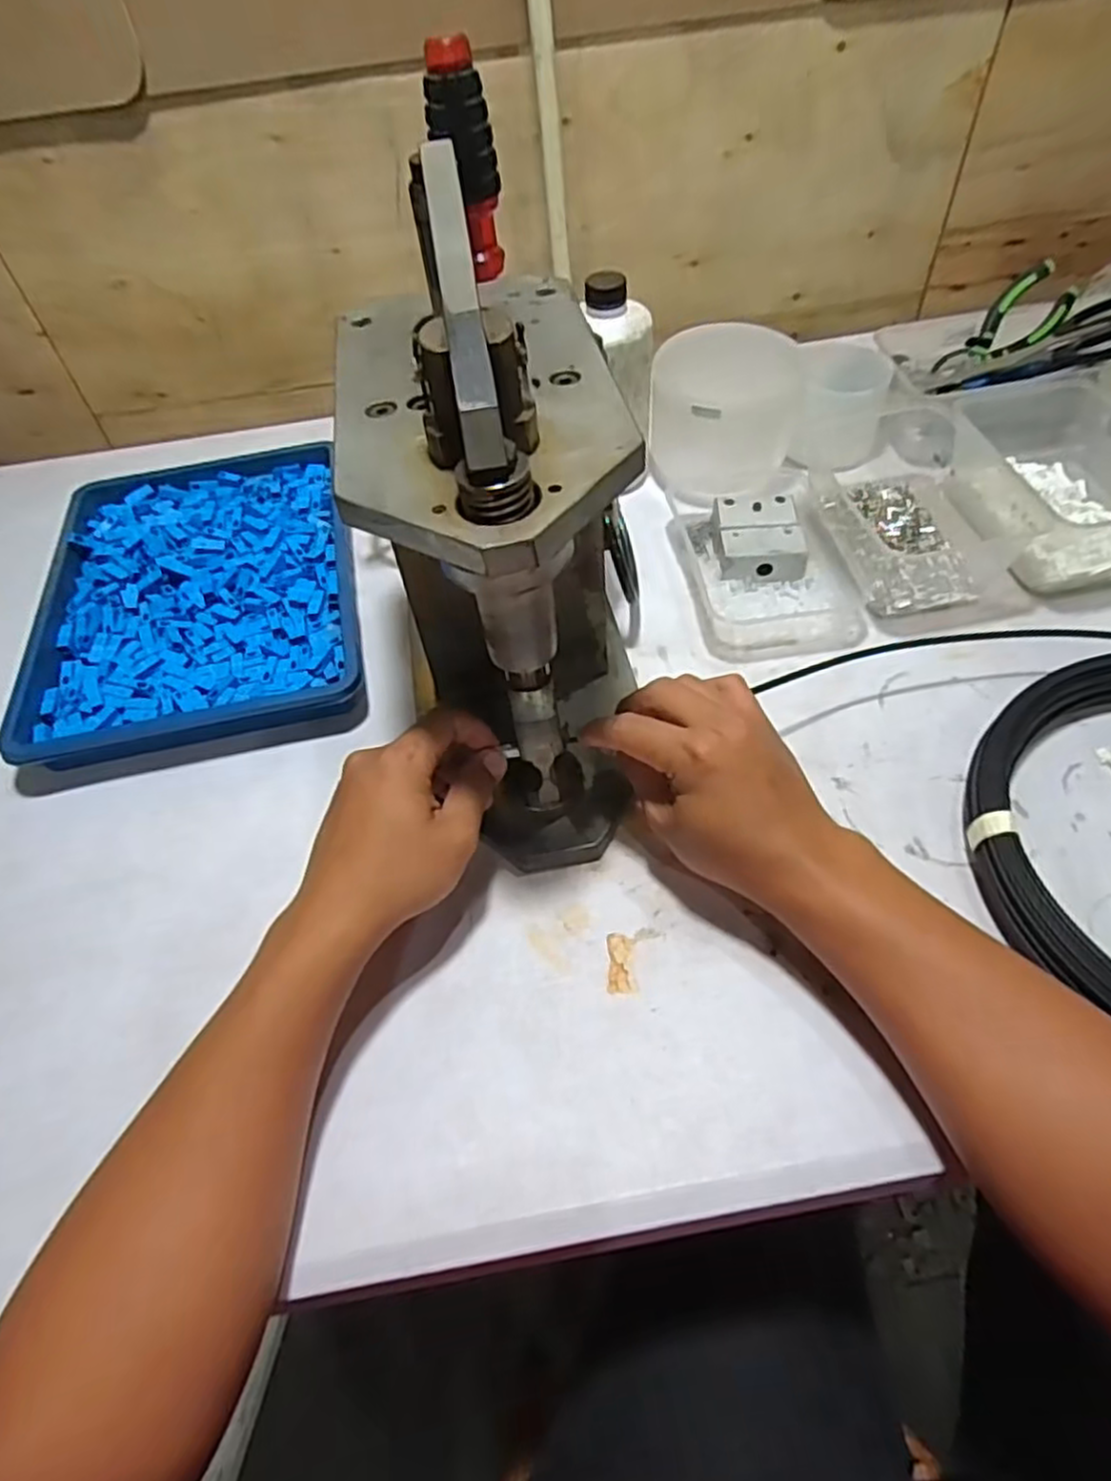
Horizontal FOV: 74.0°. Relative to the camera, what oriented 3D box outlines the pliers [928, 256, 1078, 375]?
[{"bbox_3d":[0.398,-0.359,0.645,0.056,0.022,0.111,45,109,8],"label":"pliers"}]

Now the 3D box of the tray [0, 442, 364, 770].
[{"bbox_3d":[-0.282,-0.131,0.596,0.234,0.033,0.315,-13,55,-4],"label":"tray"}]

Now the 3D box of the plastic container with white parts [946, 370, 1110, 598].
[{"bbox_3d":[0.392,-0.203,0.571,0.141,0.064,0.179,-9,55,-2],"label":"plastic container with white parts"}]

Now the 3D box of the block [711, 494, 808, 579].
[{"bbox_3d":[0.161,-0.160,0.583,0.067,0.029,0.070,3,55,7],"label":"block"}]

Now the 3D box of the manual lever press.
[{"bbox_3d":[-0.034,-0.130,0.404,0.124,0.285,0.292,-11,55,-3],"label":"manual lever press"}]

